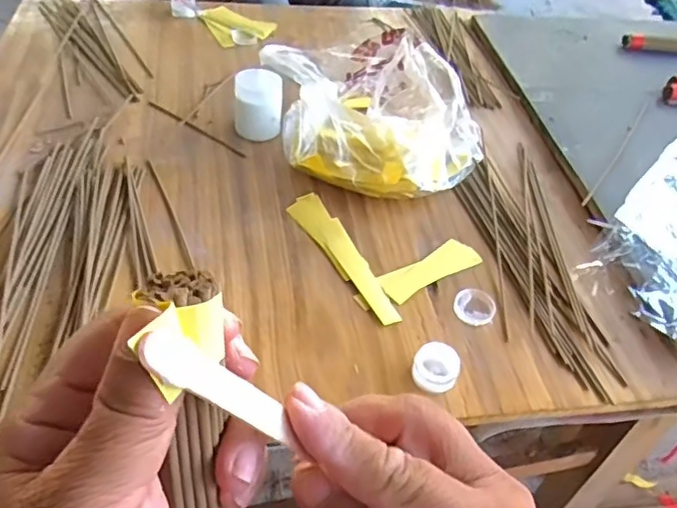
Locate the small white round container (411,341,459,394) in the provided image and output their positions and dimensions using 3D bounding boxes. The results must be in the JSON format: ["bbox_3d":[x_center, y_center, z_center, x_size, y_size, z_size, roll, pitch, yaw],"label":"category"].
[{"bbox_3d":[0.081,0.094,0.488,0.037,0.023,0.034,4,45,-4],"label":"small white round container"}]

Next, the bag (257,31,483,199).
[{"bbox_3d":[0.038,-0.181,0.708,0.230,0.091,0.272,-19,51,-24],"label":"bag"}]

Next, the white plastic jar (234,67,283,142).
[{"bbox_3d":[-0.097,-0.179,0.707,0.055,0.068,0.053,4,45,-4],"label":"white plastic jar"}]

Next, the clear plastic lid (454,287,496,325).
[{"bbox_3d":[0.130,0.050,0.553,0.039,0.006,0.039,4,45,-4],"label":"clear plastic lid"}]

